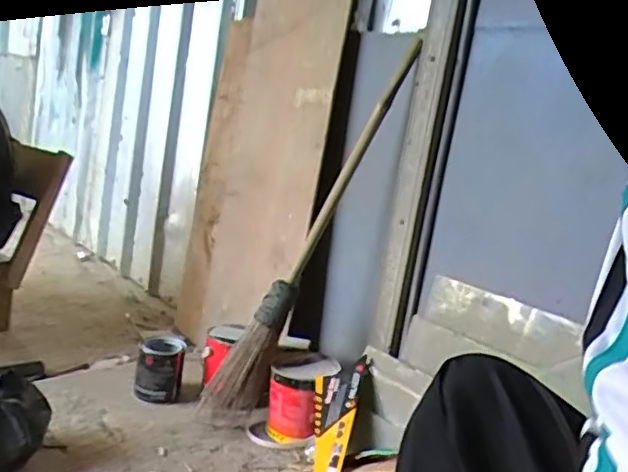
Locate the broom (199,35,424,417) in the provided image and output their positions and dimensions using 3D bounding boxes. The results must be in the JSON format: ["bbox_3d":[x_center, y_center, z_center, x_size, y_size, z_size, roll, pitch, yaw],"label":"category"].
[{"bbox_3d":[0.017,-0.017,1.367,0.108,0.961,0.082,32,-6,-36],"label":"broom"}]

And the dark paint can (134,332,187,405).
[{"bbox_3d":[-0.365,0.316,1.450,0.106,0.138,0.100,6,10,-12],"label":"dark paint can"}]

